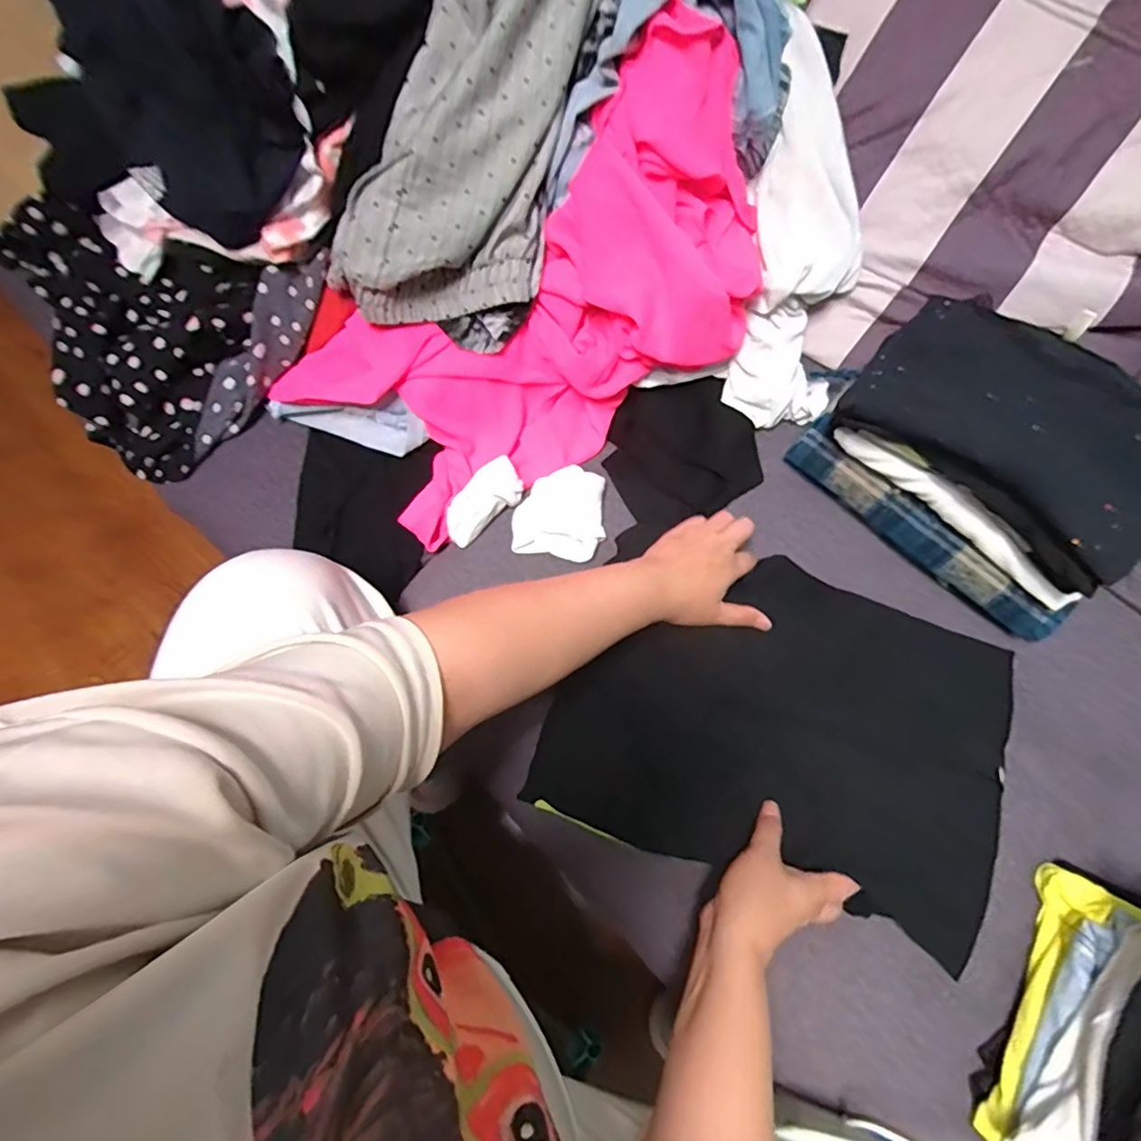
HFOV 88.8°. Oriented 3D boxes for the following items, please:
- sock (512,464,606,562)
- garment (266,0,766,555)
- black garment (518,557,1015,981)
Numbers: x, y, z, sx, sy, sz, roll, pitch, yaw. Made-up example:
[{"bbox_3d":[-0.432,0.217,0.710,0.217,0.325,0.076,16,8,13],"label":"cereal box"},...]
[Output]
[{"bbox_3d":[-0.010,-0.066,0.636,0.093,0.022,0.101,9,68,3],"label":"sock"},{"bbox_3d":[-0.024,-0.266,0.630,0.540,0.192,0.235,-37,71,15],"label":"garment"},{"bbox_3d":[0.197,0.148,0.550,0.402,0.042,0.306,19,69,7],"label":"black garment"}]

